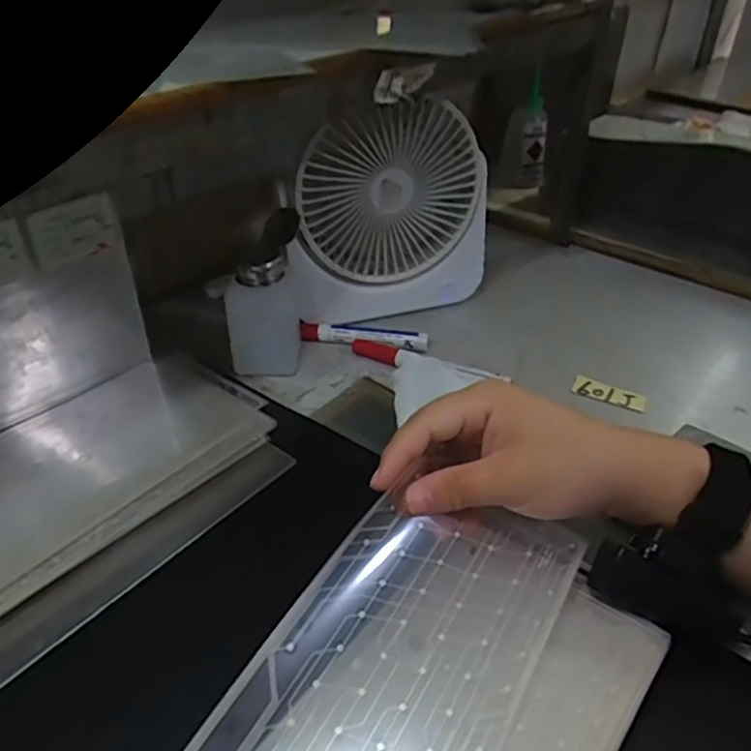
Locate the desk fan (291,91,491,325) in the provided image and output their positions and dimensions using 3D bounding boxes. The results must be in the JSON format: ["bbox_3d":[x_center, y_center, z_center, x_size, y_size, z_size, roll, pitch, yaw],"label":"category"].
[{"bbox_3d":[0.009,-0.137,0.559,0.181,0.184,0.055,-12,38,-15],"label":"desk fan"}]

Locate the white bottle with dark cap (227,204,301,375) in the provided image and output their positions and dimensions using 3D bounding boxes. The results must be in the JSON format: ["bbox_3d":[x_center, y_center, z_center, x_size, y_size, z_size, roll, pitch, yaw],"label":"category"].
[{"bbox_3d":[-0.089,-0.062,0.518,0.063,0.120,0.053,-7,37,-9],"label":"white bottle with dark cap"}]

